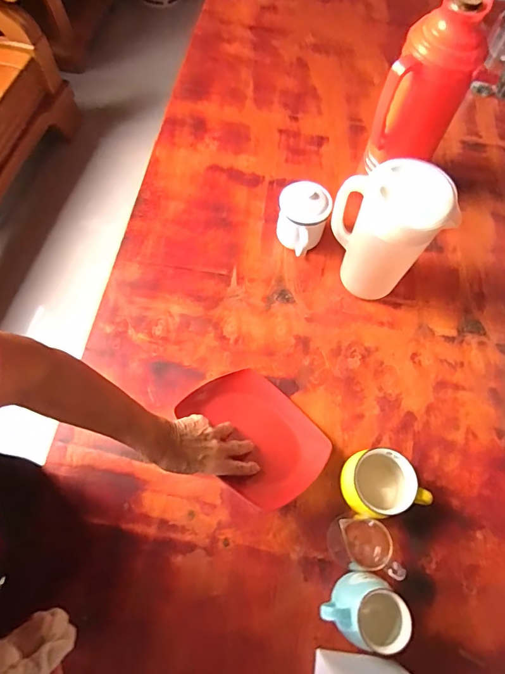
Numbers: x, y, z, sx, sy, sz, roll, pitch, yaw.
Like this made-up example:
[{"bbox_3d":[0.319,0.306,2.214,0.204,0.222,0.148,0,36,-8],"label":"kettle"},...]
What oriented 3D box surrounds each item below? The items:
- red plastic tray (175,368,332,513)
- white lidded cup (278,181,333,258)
[{"bbox_3d":[0.010,0.140,0.627,0.180,0.030,0.206,-20,57,-42],"label":"red plastic tray"},{"bbox_3d":[0.092,-0.217,0.798,0.095,0.115,0.110,9,65,1],"label":"white lidded cup"}]

